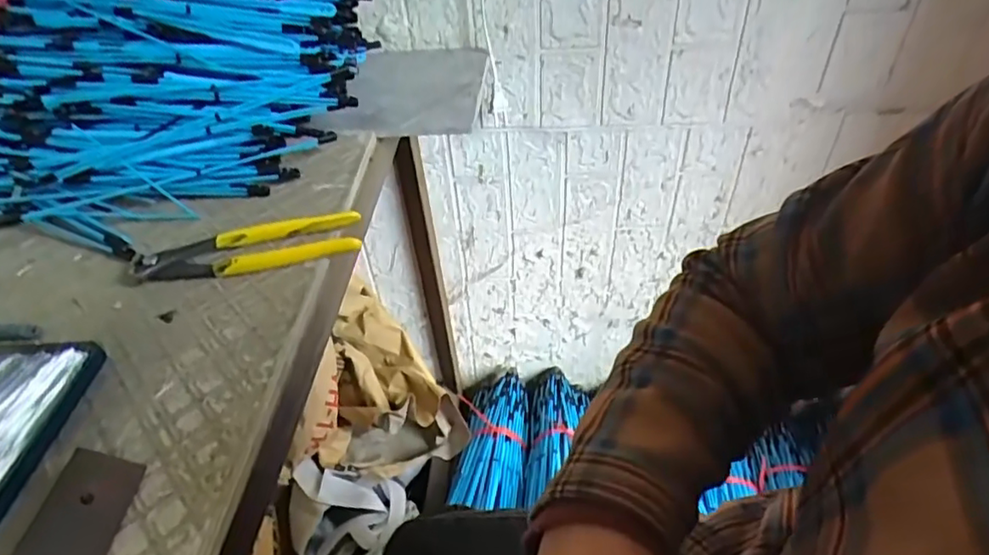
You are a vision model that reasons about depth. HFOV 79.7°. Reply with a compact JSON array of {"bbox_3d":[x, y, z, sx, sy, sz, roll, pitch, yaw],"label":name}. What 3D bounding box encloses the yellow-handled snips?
[{"bbox_3d":[-0.184,-0.024,0.448,0.161,0.017,0.043,-8,41,-5],"label":"yellow-handled snips"}]

